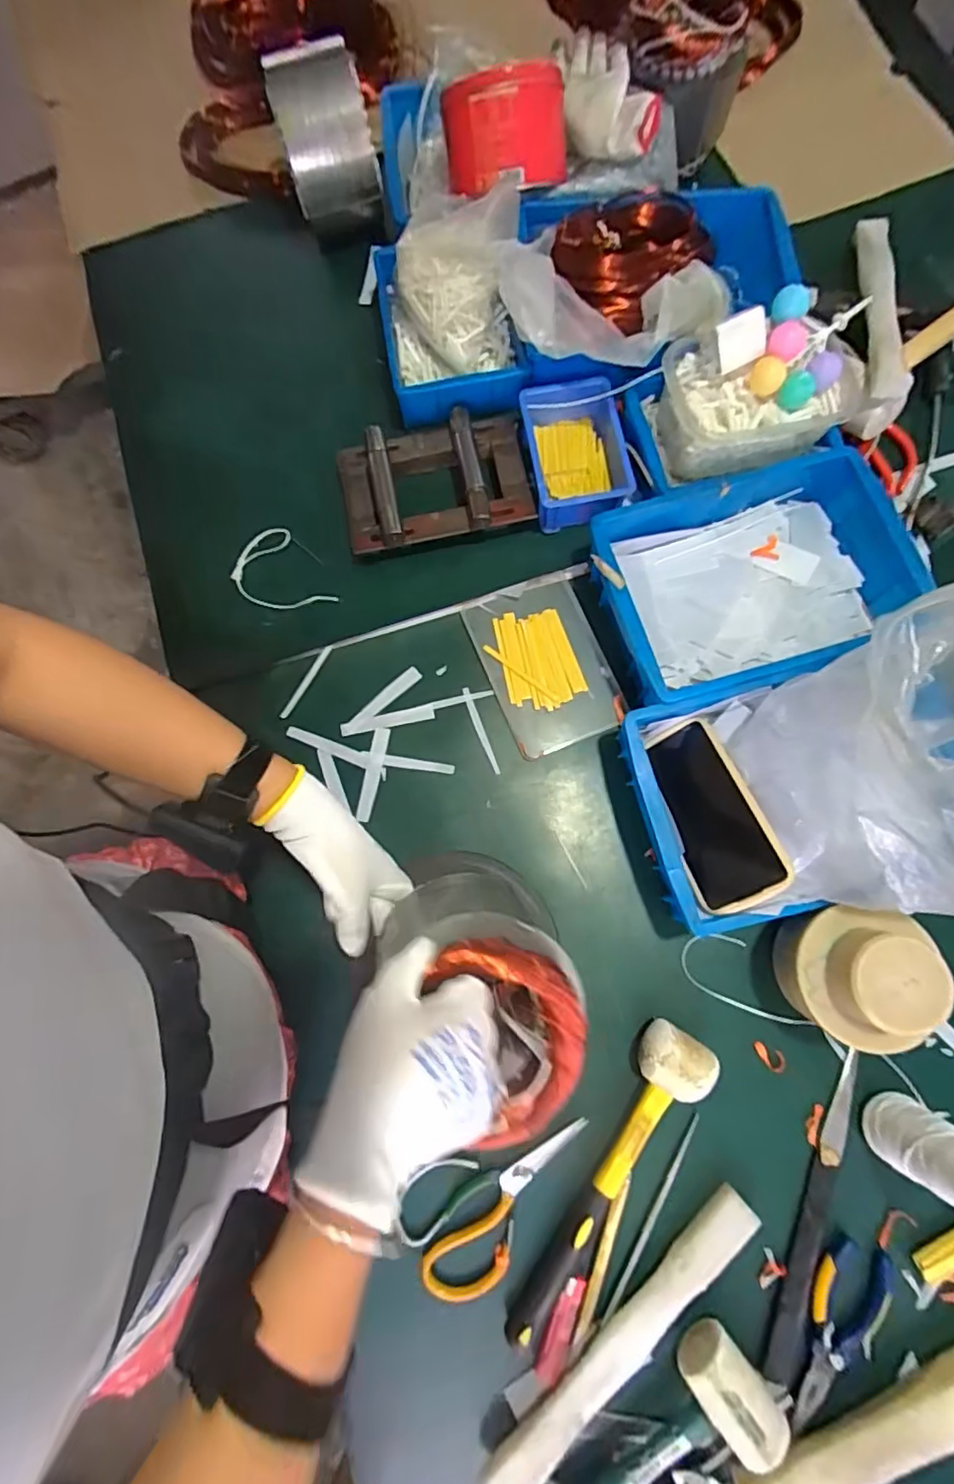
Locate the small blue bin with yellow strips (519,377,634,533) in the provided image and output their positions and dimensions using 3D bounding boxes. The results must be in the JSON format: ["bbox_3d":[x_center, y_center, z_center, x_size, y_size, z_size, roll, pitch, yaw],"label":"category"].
[{"bbox_3d":[0.108,-0.301,0.625,0.107,0.055,0.151,-9,77,1],"label":"small blue bin with yellow strips"}]

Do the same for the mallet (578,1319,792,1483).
[{"bbox_3d":[0.106,0.580,0.451,0.295,0.046,0.085,-37,78,-5],"label":"mallet"}]

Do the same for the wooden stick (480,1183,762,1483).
[{"bbox_3d":[0.119,0.494,0.482,0.300,0.026,0.033,-43,78,-6],"label":"wooden stick"}]

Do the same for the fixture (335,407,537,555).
[{"bbox_3d":[-0.045,-0.278,0.638,0.202,0.052,0.136,-13,77,0],"label":"fixture"}]

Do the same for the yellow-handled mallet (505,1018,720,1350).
[{"bbox_3d":[0.104,0.374,0.496,0.063,0.053,0.286,34,81,10],"label":"yellow-handled mallet"}]

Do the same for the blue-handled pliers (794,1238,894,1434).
[{"bbox_3d":[0.296,0.488,0.483,0.062,0.011,0.142,25,80,9],"label":"blue-handled pliers"}]

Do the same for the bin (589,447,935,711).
[{"bbox_3d":[0.267,-0.151,0.584,0.284,0.090,0.208,-14,77,0],"label":"bin"}]

